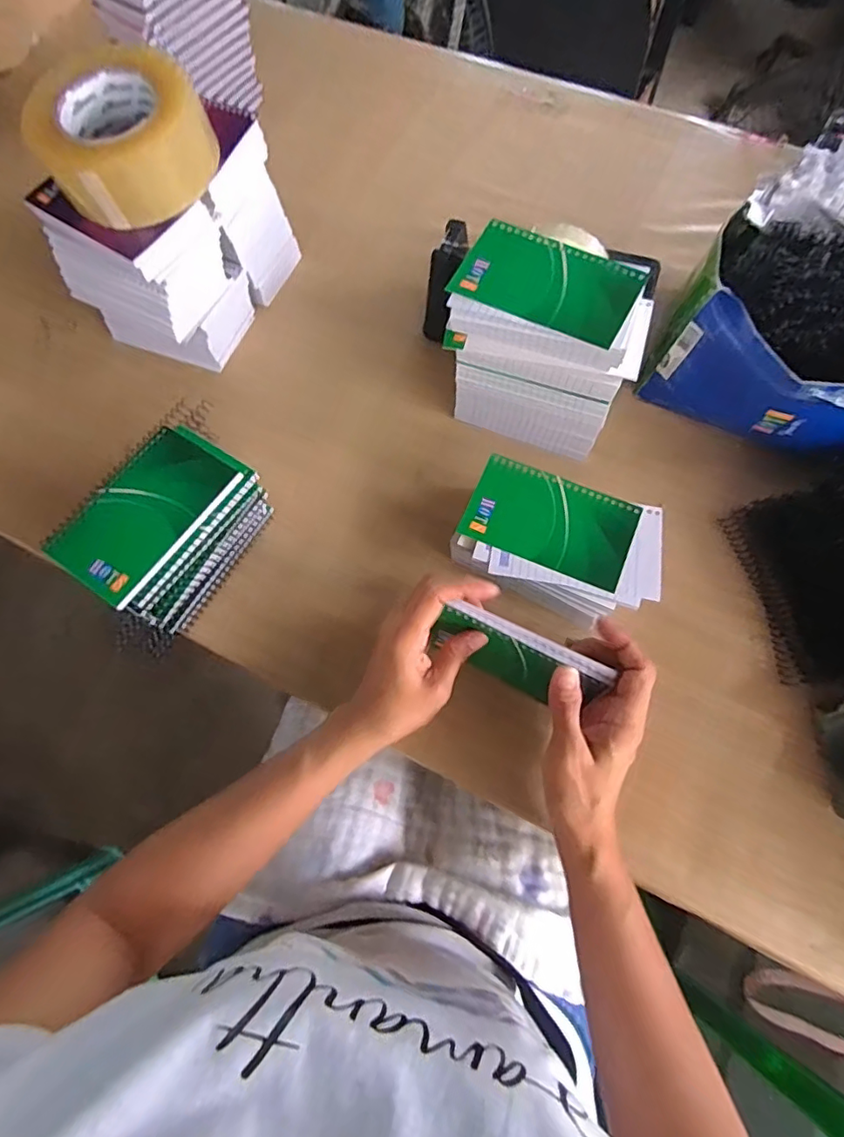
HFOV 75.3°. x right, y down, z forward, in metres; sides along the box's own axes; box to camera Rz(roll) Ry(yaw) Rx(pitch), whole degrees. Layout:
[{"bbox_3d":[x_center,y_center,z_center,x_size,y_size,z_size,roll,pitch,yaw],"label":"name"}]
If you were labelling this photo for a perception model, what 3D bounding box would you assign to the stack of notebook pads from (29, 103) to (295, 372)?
[{"bbox_3d":[-0.238,-0.319,0.535,0.134,0.152,0.187,25,72,11],"label":"stack of notebook pads"}]

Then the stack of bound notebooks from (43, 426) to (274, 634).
[{"bbox_3d":[-0.200,-0.028,0.445,0.089,0.096,0.133,30,73,12],"label":"stack of bound notebooks"}]

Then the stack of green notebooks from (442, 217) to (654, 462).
[{"bbox_3d":[0.102,-0.180,0.472,0.143,0.154,0.087,18,71,8],"label":"stack of green notebooks"}]

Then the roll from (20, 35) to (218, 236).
[{"bbox_3d":[-0.242,-0.346,0.434,0.117,0.069,0.114,-1,69,2],"label":"roll"}]

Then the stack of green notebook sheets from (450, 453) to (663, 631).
[{"bbox_3d":[0.109,-0.013,0.452,0.157,0.057,0.110,24,72,10],"label":"stack of green notebook sheets"}]

